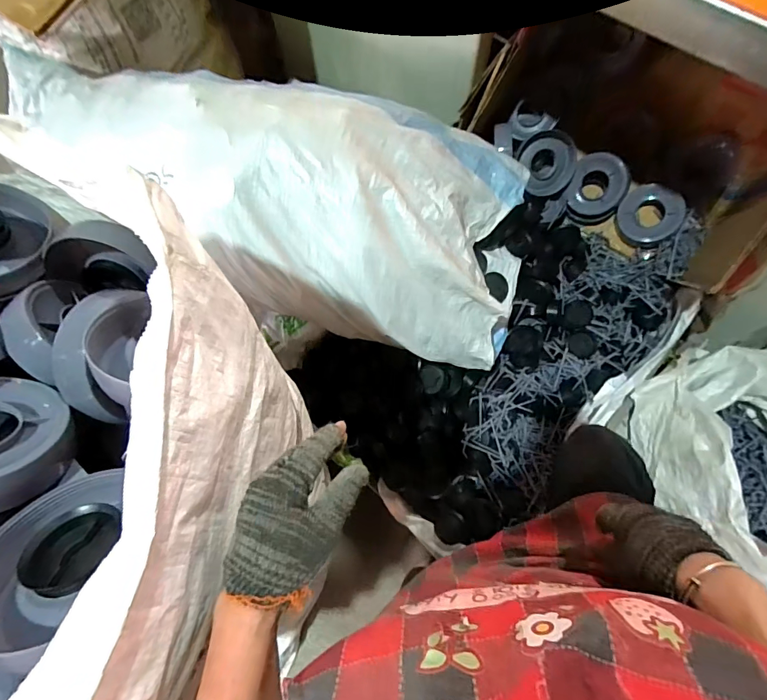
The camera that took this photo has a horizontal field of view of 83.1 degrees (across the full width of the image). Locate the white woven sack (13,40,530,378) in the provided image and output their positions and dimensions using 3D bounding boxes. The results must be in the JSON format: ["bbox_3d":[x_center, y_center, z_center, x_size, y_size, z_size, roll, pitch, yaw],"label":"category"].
[{"bbox_3d":[-0.199,-0.365,0.903,1.131,0.219,0.470,23,73,-7],"label":"white woven sack"}]

